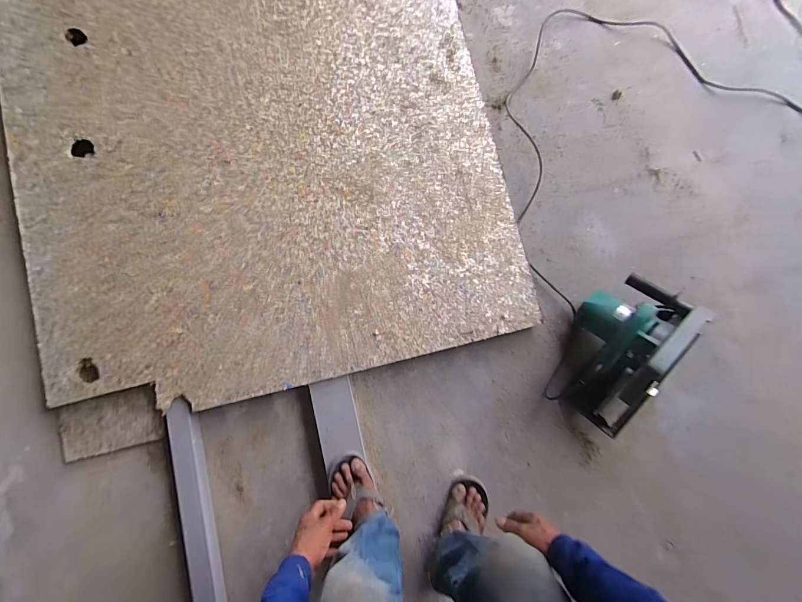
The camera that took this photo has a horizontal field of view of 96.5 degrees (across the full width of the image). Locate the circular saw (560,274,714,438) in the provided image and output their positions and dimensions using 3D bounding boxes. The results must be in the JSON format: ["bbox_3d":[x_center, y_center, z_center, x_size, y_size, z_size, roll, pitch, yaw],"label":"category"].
[{"bbox_3d":[0.565,0.134,0.917,0.176,0.273,0.394,21,84,-8],"label":"circular saw"}]

